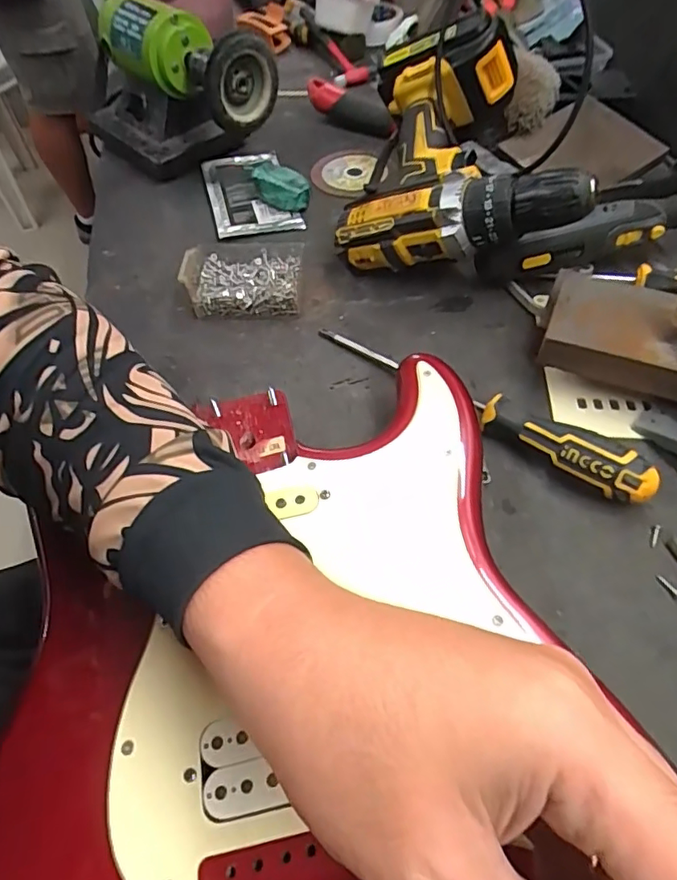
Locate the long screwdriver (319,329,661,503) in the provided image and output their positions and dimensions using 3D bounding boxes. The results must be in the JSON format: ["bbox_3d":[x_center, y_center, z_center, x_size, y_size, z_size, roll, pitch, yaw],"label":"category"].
[{"bbox_3d":[0.084,-0.026,0.366,0.245,0.034,0.024,33,62,24],"label":"long screwdriver"}]

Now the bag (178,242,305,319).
[{"bbox_3d":[-0.077,-0.136,0.452,0.092,0.036,0.064,1,54,4],"label":"bag"}]

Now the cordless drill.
[{"bbox_3d":[0.096,-0.239,0.448,0.185,0.080,0.230,-10,65,29],"label":"cordless drill"}]

